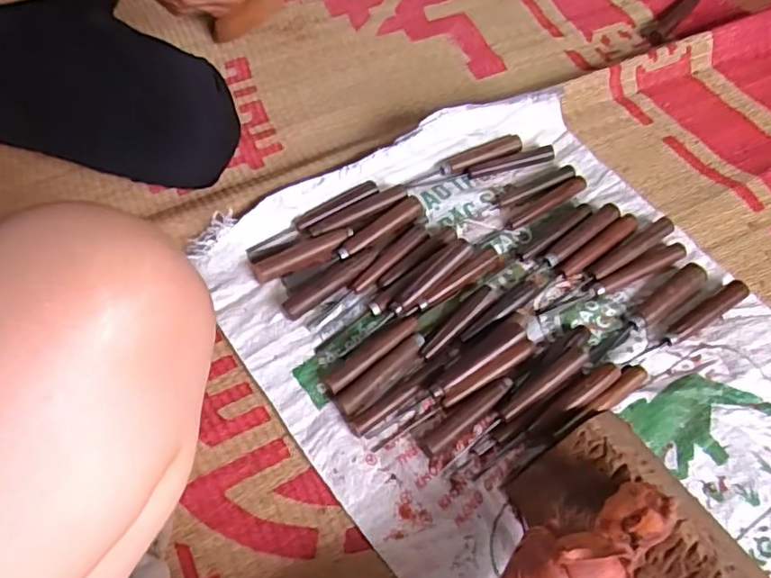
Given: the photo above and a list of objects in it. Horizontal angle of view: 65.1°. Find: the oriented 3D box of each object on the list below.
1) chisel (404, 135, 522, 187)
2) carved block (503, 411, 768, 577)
[{"bbox_3d":[0.096,-0.152,0.723,0.151,0.014,0.023,-20,62,-12],"label":"chisel"},{"bbox_3d":[0.217,0.204,0.489,0.149,0.068,0.214,-39,68,-21],"label":"carved block"}]

